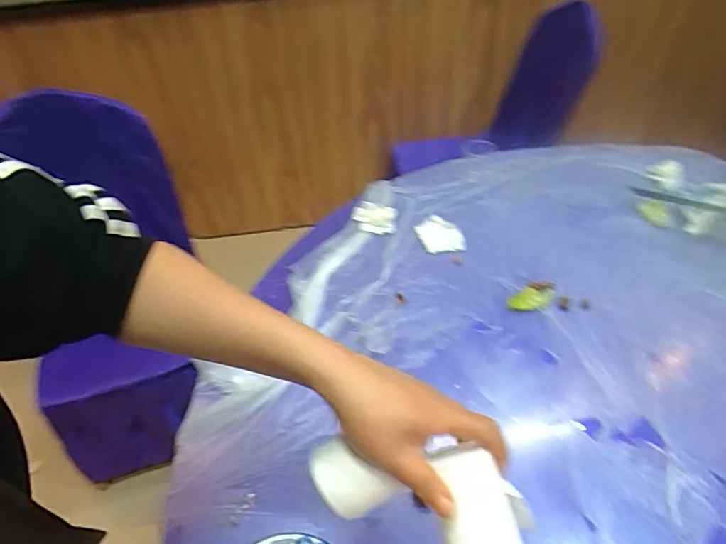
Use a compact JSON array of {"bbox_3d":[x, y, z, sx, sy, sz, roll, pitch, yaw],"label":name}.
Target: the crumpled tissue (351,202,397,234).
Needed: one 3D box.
[{"bbox_3d":[0.022,-0.109,0.895,0.087,0.026,0.066,3,45,7],"label":"crumpled tissue"}]

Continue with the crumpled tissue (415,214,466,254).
[{"bbox_3d":[0.145,-0.071,0.841,0.088,0.020,0.090,-2,45,3],"label":"crumpled tissue"}]

